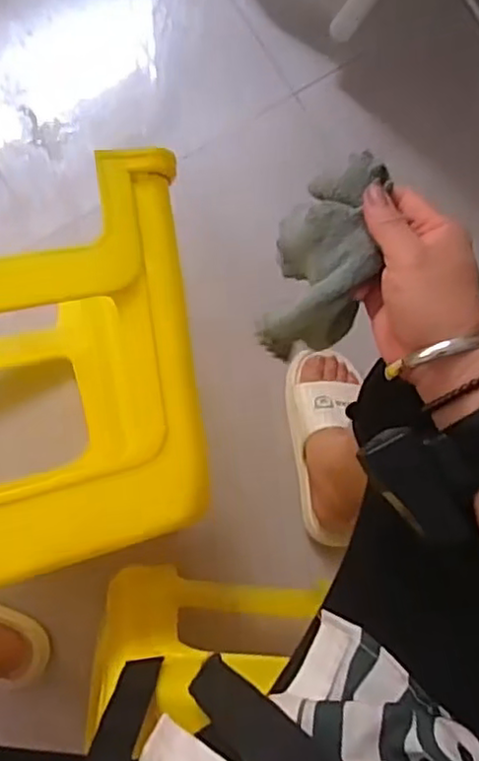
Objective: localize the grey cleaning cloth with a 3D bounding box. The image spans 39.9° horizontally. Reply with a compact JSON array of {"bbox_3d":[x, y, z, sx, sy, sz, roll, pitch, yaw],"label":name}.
[{"bbox_3d":[0.051,-0.063,0.432,0.062,0.162,0.064,15,58,-3],"label":"grey cleaning cloth"}]

